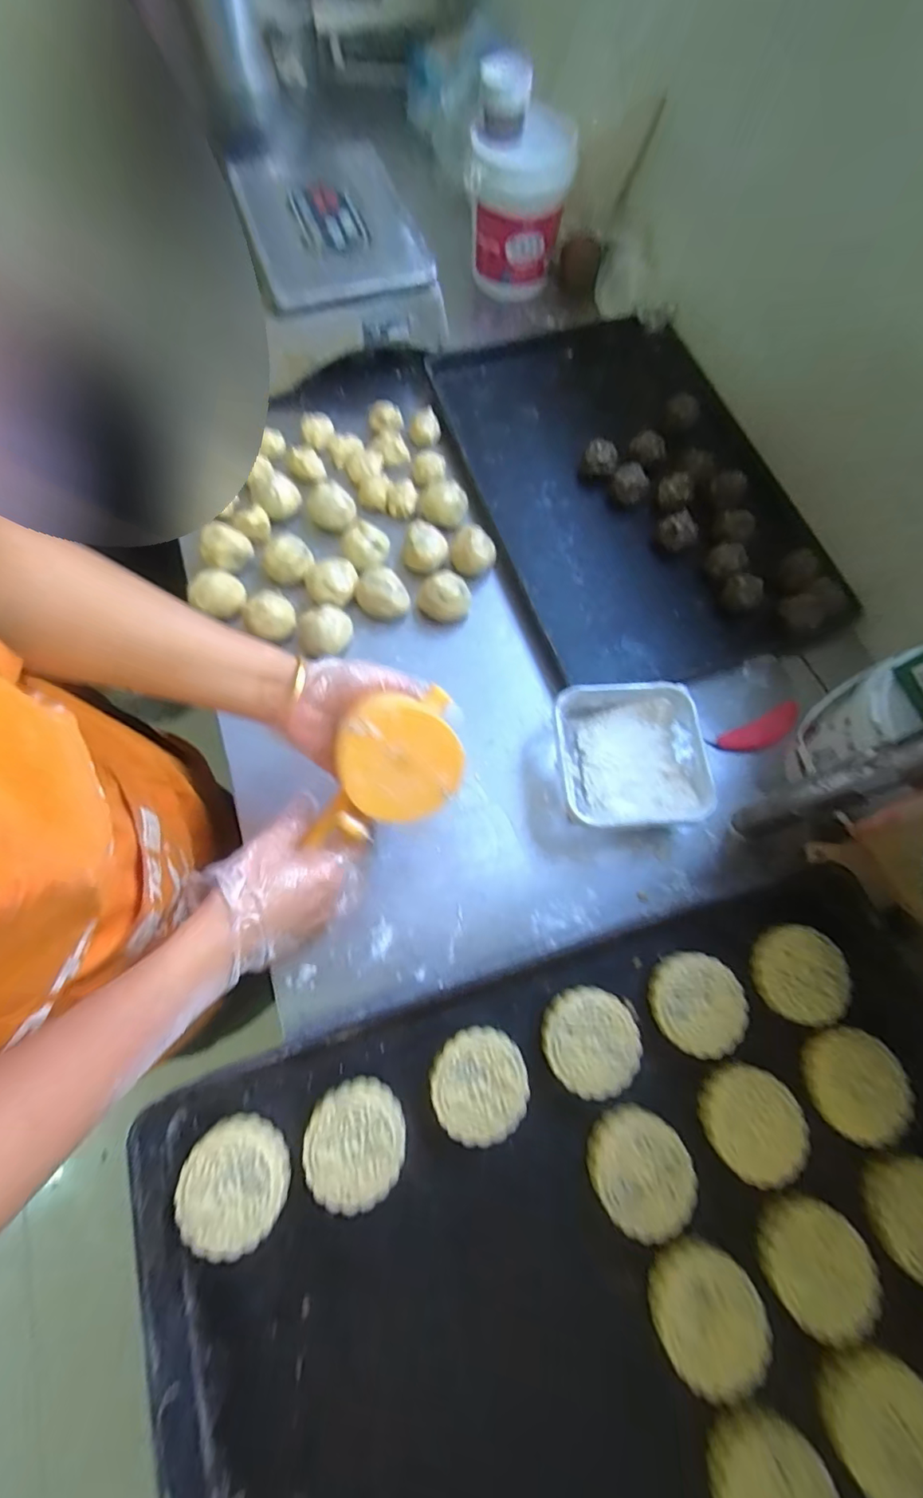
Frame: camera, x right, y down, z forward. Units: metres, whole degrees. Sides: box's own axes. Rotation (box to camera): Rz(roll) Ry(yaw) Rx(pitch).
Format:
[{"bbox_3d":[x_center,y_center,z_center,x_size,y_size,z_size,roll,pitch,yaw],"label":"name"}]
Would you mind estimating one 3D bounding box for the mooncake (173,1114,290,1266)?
[{"bbox_3d":[-0.157,0.303,0.361,0.069,0.030,0.069,1,71,-2],"label":"mooncake"}]

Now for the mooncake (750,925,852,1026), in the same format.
[{"bbox_3d":[0.278,0.184,0.422,0.066,0.020,0.071,3,71,-1],"label":"mooncake"}]

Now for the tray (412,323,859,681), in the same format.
[{"bbox_3d":[0.224,-0.363,0.720,0.402,0.064,0.598,-17,72,-8],"label":"tray"}]

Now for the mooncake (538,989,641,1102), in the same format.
[{"bbox_3d":[0.100,0.228,0.405,0.073,0.027,0.072,6,71,0],"label":"mooncake"}]

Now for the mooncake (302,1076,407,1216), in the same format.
[{"bbox_3d":[-0.076,0.285,0.375,0.069,0.030,0.072,1,71,-2],"label":"mooncake"}]

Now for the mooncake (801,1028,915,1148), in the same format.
[{"bbox_3d":[0.307,0.259,0.397,0.071,0.017,0.076,1,71,-2],"label":"mooncake"}]

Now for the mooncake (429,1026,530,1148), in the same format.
[{"bbox_3d":[0.013,0.253,0.392,0.070,0.029,0.071,1,71,-2],"label":"mooncake"}]

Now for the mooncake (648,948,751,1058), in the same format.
[{"bbox_3d":[0.188,0.204,0.415,0.069,0.027,0.074,1,71,-2],"label":"mooncake"}]

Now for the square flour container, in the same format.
[{"bbox_3d":[0.187,0.011,0.571,0.160,0.057,0.150,-2,71,-3],"label":"square flour container"}]

